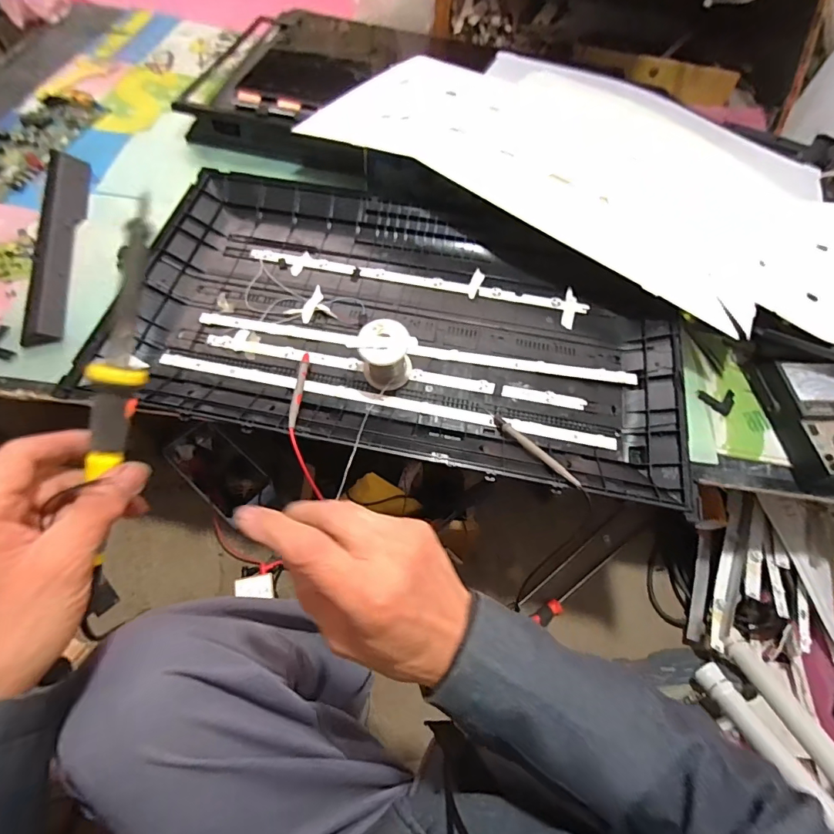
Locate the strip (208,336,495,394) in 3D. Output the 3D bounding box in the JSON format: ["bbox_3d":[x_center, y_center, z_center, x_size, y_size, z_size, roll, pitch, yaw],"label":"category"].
[{"bbox_3d":[-0.088,-0.070,0.598,0.378,0.006,0.019,10,70,3],"label":"strip"}]

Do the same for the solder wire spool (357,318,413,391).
[{"bbox_3d":[-0.038,-0.070,0.557,0.063,0.071,0.066,3,59,-6],"label":"solder wire spool"}]

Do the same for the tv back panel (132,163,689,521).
[{"bbox_3d":[-0.015,-0.144,0.604,0.701,0.060,0.416,12,58,0],"label":"tv back panel"}]

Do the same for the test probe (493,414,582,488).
[{"bbox_3d":[0.133,0.035,0.527,0.014,0.014,0.133,-32,50,-18],"label":"test probe"}]

